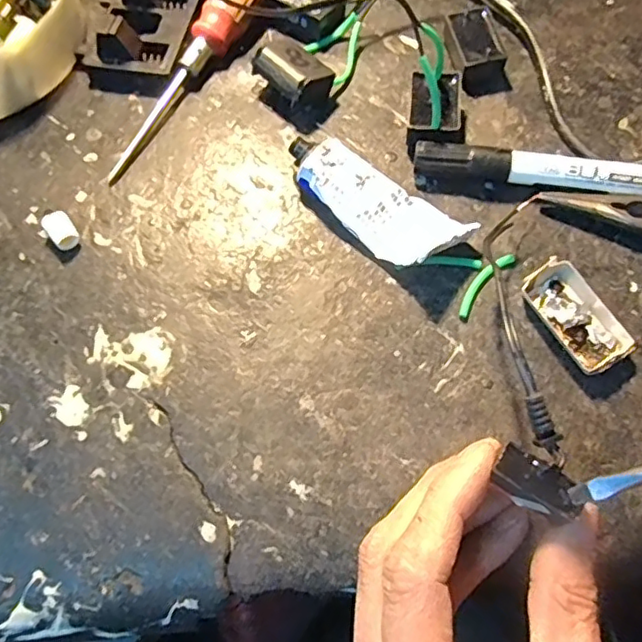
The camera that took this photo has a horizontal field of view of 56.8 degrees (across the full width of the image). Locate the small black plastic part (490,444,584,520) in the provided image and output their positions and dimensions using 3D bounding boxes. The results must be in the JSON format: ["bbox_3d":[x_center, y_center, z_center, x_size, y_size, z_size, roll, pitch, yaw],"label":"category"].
[{"bbox_3d":[0.070,0.052,0.192,0.025,0.004,0.014,32,73,13],"label":"small black plastic part"}]

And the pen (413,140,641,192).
[{"bbox_3d":[0.114,-0.069,0.282,0.137,0.016,0.014,8,69,4],"label":"pen"}]

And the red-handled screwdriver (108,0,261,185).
[{"bbox_3d":[-0.065,-0.136,0.309,0.021,0.023,0.150,27,72,11],"label":"red-handled screwdriver"}]

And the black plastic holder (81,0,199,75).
[{"bbox_3d":[-0.101,-0.163,0.321,0.056,0.022,0.064,10,70,5],"label":"black plastic holder"}]

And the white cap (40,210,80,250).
[{"bbox_3d":[-0.121,-0.042,0.278,0.012,0.011,0.016,-34,72,-11],"label":"white cap"}]

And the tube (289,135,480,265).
[{"bbox_3d":[0.023,-0.054,0.276,0.088,0.021,0.036,29,72,12],"label":"tube"}]

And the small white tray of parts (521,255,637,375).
[{"bbox_3d":[0.112,-0.002,0.260,0.027,0.011,0.050,-30,71,-10],"label":"small white tray of parts"}]

